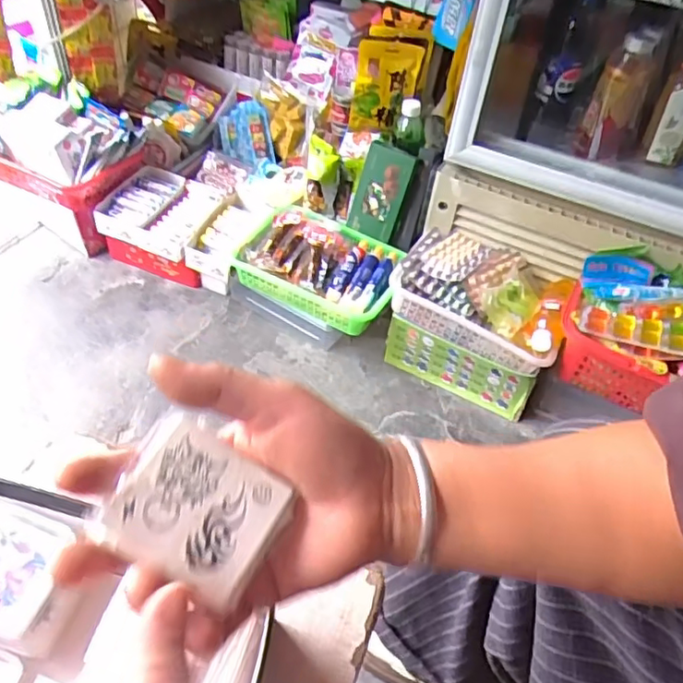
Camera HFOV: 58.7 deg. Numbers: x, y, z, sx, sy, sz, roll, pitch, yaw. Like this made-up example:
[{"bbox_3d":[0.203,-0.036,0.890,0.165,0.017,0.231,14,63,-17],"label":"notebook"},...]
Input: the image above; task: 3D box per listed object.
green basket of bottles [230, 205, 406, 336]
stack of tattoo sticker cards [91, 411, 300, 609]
[{"bbox_3d":[-0.034,-0.129,1.026,0.272,0.076,0.183,22,47,14],"label":"green basket of bottles"},{"bbox_3d":[-0.058,0.067,0.248,0.064,0.004,0.055,31,59,-2],"label":"stack of tattoo sticker cards"}]

